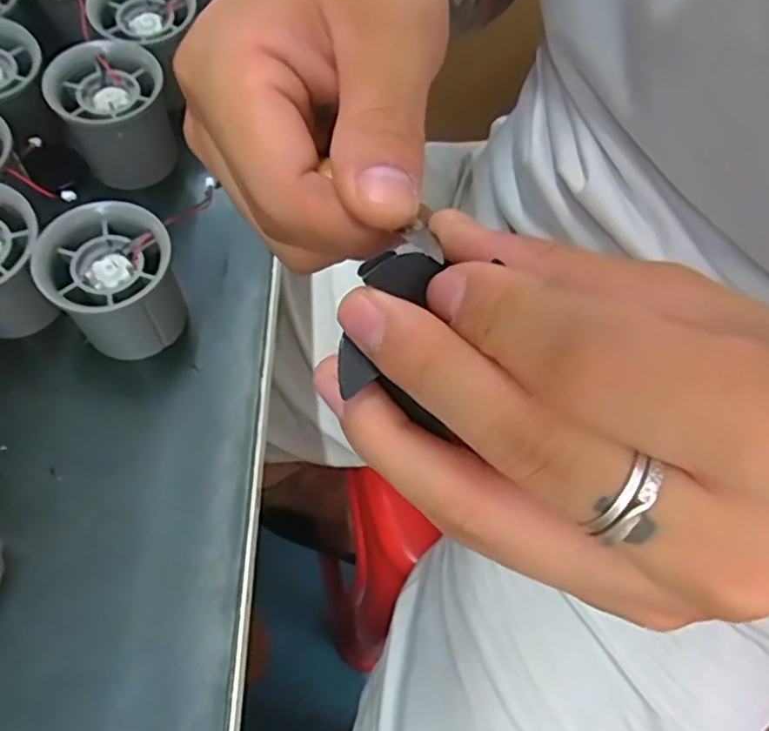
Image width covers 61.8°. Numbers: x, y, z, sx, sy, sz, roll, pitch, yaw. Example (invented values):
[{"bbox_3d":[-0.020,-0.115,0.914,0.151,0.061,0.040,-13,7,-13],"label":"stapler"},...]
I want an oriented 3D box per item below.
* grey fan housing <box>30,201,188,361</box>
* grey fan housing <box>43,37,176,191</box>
[{"bbox_3d":[-0.121,-0.035,0.298,0.054,0.060,0.056,1,64,-2],"label":"grey fan housing"},{"bbox_3d":[-0.141,-0.131,0.341,0.052,0.053,0.052,1,64,-2],"label":"grey fan housing"}]

